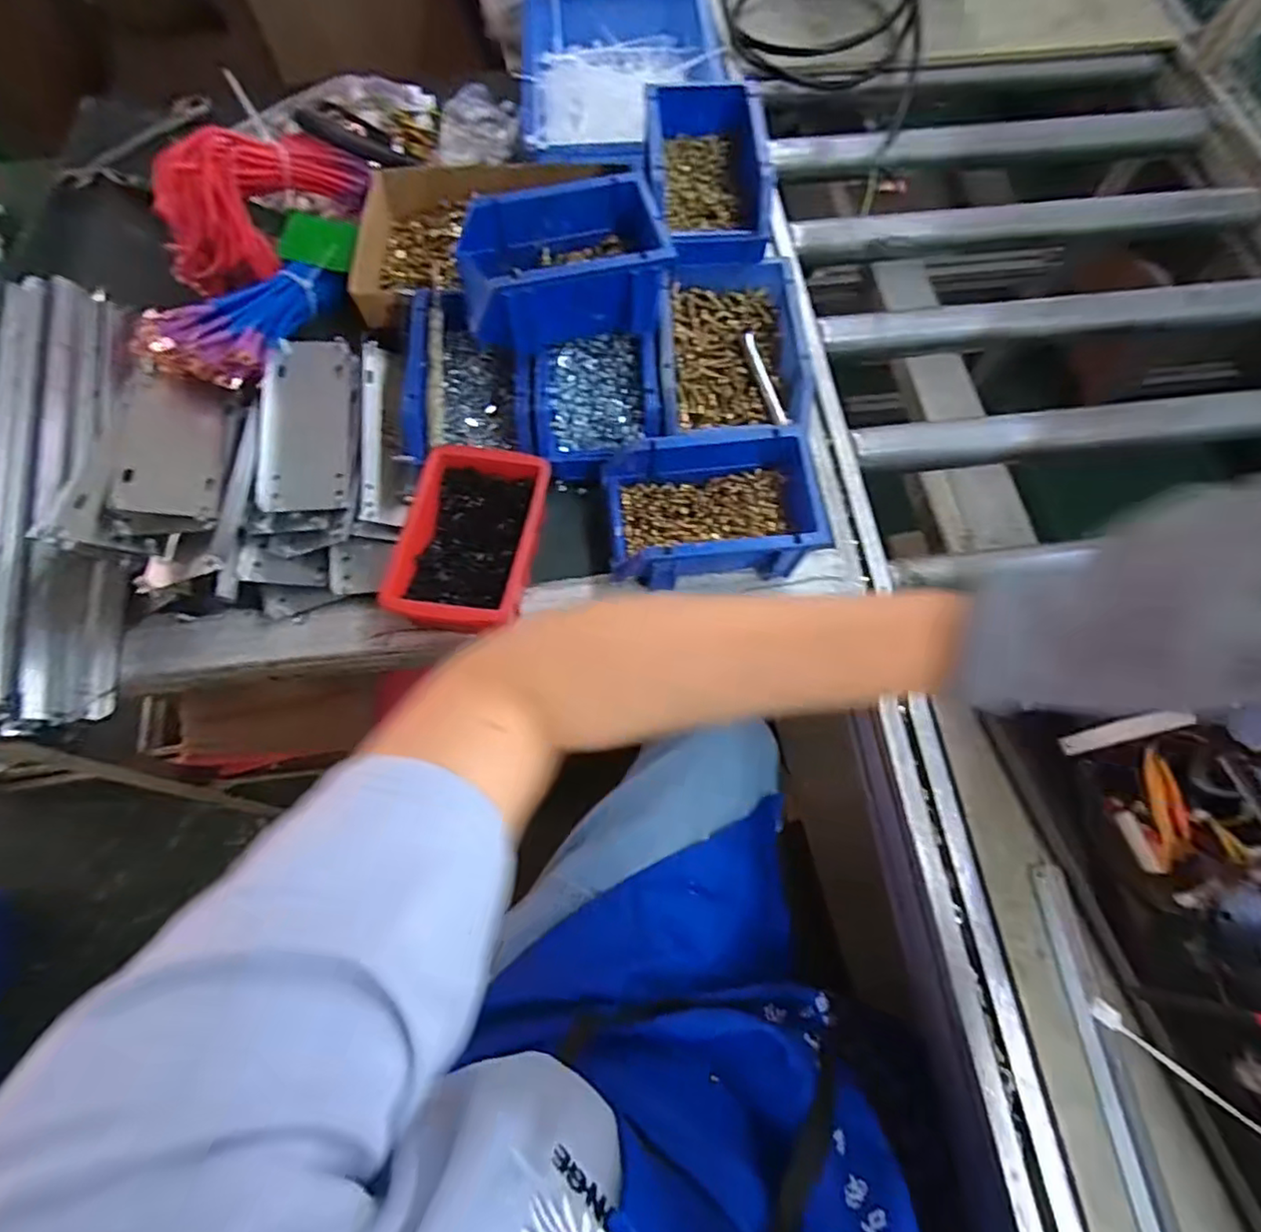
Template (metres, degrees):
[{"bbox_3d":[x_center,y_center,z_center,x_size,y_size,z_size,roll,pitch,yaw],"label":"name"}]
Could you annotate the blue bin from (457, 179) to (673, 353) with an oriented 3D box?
[{"bbox_3d":[-0.054,-0.280,0.497,0.158,0.063,0.108,-16,71,-6],"label":"blue bin"}]

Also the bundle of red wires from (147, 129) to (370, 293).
[{"bbox_3d":[-0.340,-0.386,0.580,0.087,0.104,0.189,23,72,8],"label":"bundle of red wires"}]

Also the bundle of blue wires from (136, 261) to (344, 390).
[{"bbox_3d":[-0.319,-0.259,0.542,0.079,0.045,0.181,27,55,9],"label":"bundle of blue wires"}]

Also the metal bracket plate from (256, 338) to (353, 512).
[{"bbox_3d":[-0.267,-0.164,0.519,0.065,0.013,0.173,-3,66,-17],"label":"metal bracket plate"}]

